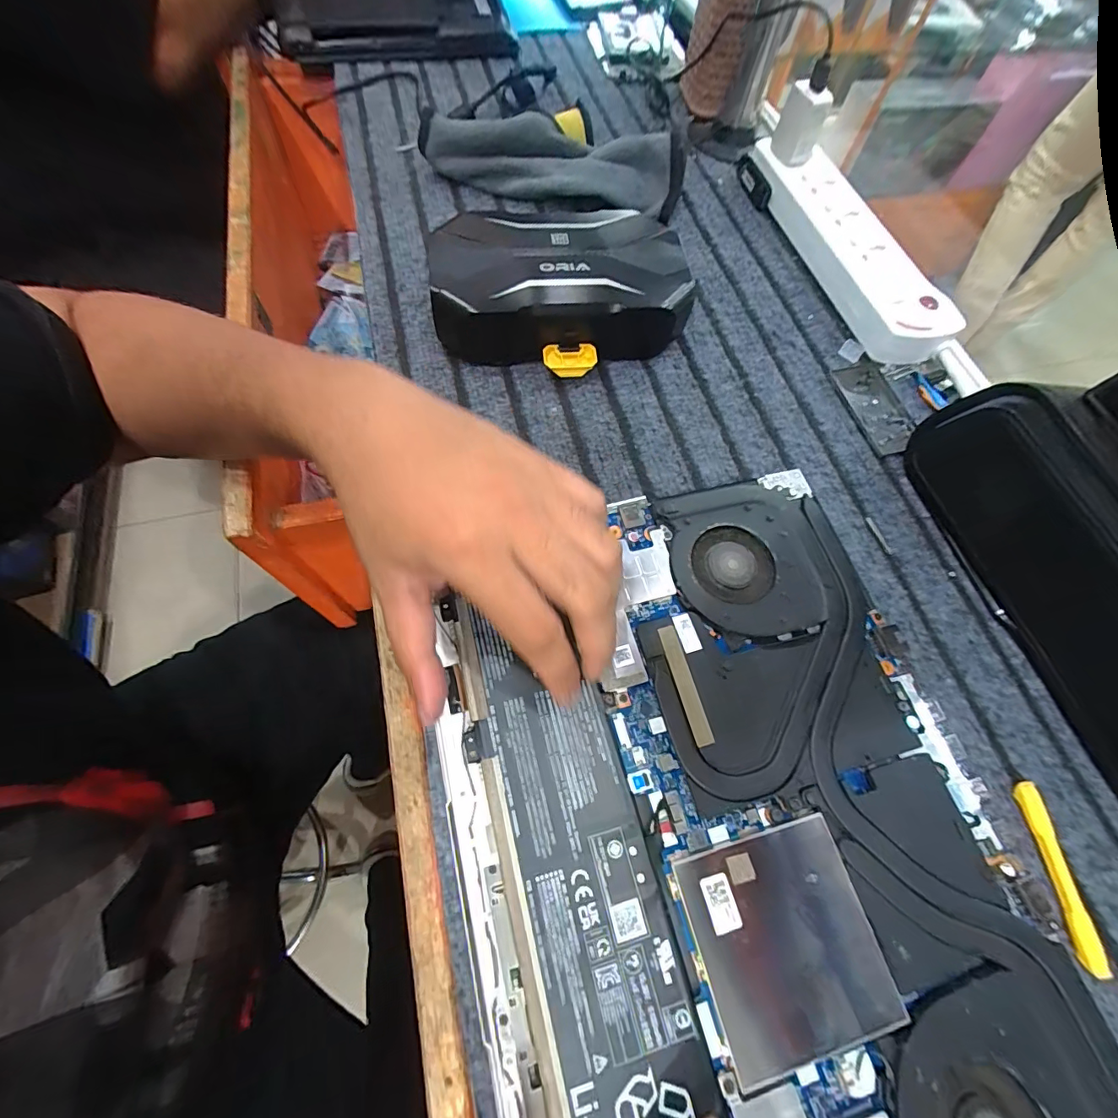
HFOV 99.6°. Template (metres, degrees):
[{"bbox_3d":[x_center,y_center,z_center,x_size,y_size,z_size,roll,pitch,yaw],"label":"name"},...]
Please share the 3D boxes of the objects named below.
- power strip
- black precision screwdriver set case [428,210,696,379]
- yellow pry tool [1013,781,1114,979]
[{"bbox_3d":[0.242,-0.274,0.407,0.072,0.037,0.258,-11,67,-8],"label":"power strip"},{"bbox_3d":[0.002,-0.195,0.348,0.180,0.055,0.118,-2,66,-4],"label":"black precision screwdriver set case"},{"bbox_3d":[0.248,0.155,0.235,0.013,0.009,0.080,1,66,-3],"label":"yellow pry tool"}]

